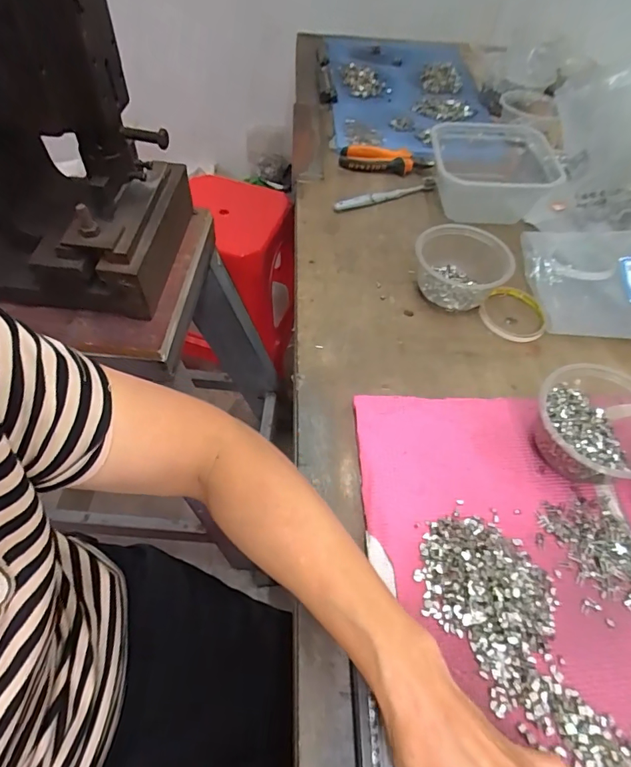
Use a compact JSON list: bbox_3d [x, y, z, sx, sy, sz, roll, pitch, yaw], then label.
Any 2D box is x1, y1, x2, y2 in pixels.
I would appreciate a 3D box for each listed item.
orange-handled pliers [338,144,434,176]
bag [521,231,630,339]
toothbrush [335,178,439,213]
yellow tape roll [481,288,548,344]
[{"bbox_3d":[0.114,-0.359,0.730,0.147,0.029,0.040,7,54,0],"label":"orange-handled pliers"},{"bbox_3d":[0.388,-0.134,0.582,0.214,0.035,0.163,0,54,-5],"label":"bag"},{"bbox_3d":[0.108,-0.291,0.696,0.177,0.013,0.022,-21,59,-18],"label":"toothbrush"},{"bbox_3d":[0.248,-0.089,0.565,0.080,0.016,0.084,22,56,11],"label":"yellow tape roll"}]

